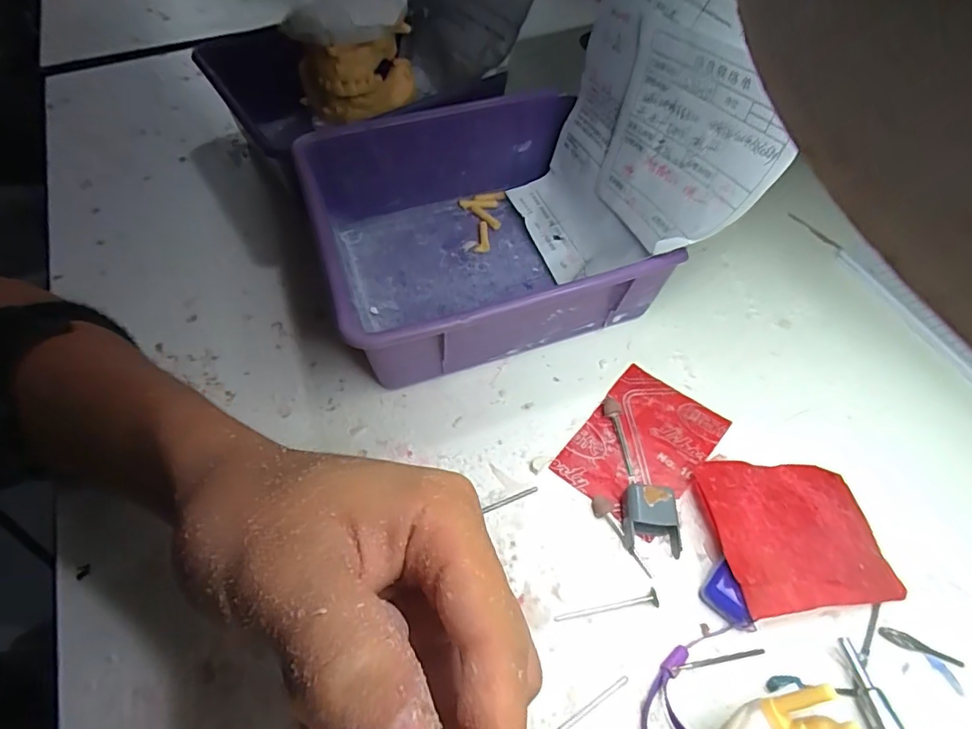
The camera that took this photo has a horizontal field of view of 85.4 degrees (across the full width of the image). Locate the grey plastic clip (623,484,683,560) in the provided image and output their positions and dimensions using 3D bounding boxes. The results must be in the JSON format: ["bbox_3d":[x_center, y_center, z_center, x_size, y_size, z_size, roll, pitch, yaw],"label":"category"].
[{"bbox_3d":[0.075,0.073,0.243,0.025,0.018,0.029,3,56,2],"label":"grey plastic clip"}]

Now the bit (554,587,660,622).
[{"bbox_3d":[0.053,0.106,0.227,0.045,0.004,0.007,-12,56,-8],"label":"bit"}]

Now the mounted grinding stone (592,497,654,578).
[{"bbox_3d":[0.064,0.079,0.245,0.007,0.008,0.041,-29,60,-18],"label":"mounted grinding stone"}]

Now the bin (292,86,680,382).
[{"bbox_3d":[-0.006,-0.074,0.312,0.167,0.069,0.160,-16,57,-11],"label":"bin"}]

